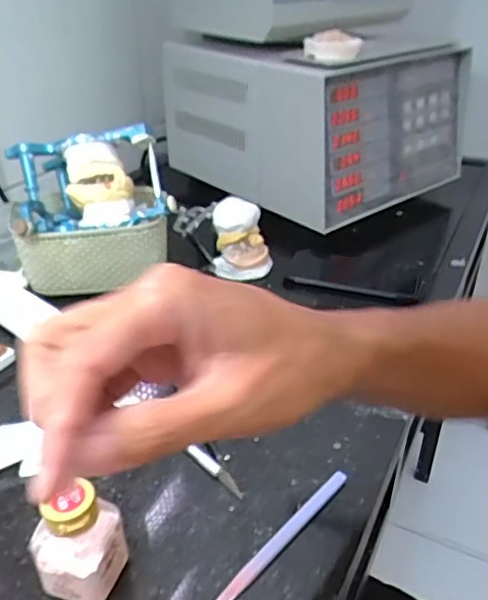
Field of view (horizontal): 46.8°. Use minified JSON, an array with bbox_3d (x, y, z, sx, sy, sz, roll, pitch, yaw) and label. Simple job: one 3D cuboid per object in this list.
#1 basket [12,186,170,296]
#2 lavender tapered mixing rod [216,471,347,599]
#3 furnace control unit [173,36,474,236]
[{"bbox_3d":[-0.168,-0.106,0.626,0.163,0.149,0.118,-9,33,-14],"label":"basket"},{"bbox_3d":[0.025,0.156,0.367,0.009,0.006,0.140,26,41,35],"label":"lavender tapered mixing rod"},{"bbox_3d":[0.126,-0.311,0.904,0.355,0.203,0.363,-26,40,-34],"label":"furnace control unit"}]

